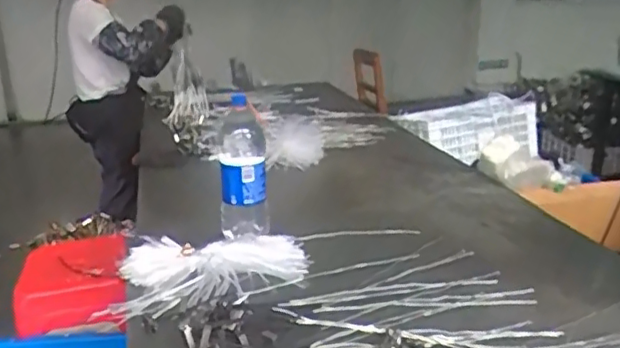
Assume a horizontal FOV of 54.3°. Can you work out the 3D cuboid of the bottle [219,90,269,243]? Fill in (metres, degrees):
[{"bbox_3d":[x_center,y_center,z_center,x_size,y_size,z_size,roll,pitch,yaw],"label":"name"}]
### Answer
[{"bbox_3d":[-0.147,-0.003,1.307,0.102,0.290,0.096,-2,18,-3],"label":"bottle"}]

